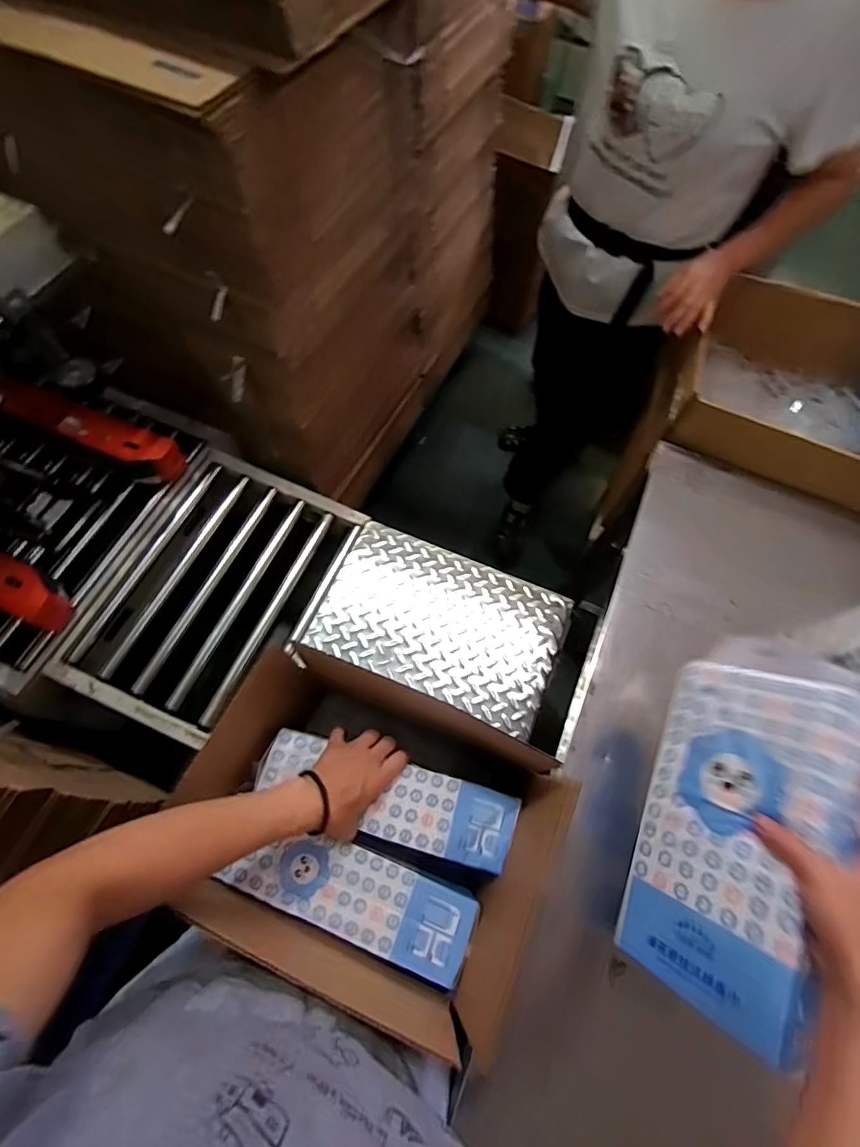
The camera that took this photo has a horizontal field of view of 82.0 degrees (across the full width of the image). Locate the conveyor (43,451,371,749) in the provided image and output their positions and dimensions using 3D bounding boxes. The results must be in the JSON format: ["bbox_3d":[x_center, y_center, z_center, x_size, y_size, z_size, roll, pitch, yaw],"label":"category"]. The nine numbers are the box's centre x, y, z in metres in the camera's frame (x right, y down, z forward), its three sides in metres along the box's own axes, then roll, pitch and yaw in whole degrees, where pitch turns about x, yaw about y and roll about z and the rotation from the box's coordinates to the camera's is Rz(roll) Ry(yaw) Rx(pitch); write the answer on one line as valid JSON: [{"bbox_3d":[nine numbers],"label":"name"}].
[{"bbox_3d":[-0.459,0.045,1.103,0.438,0.101,0.596,22,66,7],"label":"conveyor"}]

